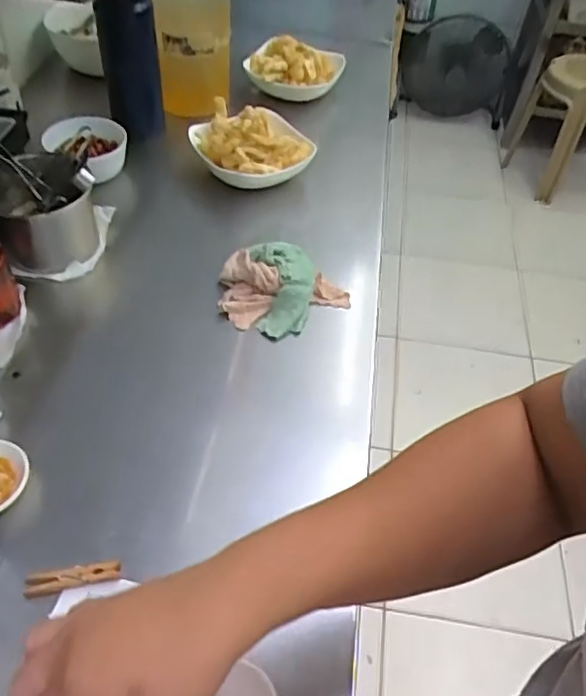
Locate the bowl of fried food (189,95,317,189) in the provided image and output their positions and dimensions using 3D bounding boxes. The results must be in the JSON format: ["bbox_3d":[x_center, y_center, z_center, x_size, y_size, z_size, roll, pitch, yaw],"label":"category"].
[{"bbox_3d":[-0.057,-0.278,0.832,0.136,0.061,0.136,2,47,-3],"label":"bowl of fried food"}]

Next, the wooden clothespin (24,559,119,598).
[{"bbox_3d":[-0.168,0.174,0.468,0.070,0.011,0.017,-6,48,-10],"label":"wooden clothespin"}]

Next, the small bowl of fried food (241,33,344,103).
[{"bbox_3d":[0.001,-0.444,0.986,0.158,0.069,0.097,4,47,-1],"label":"small bowl of fried food"}]

